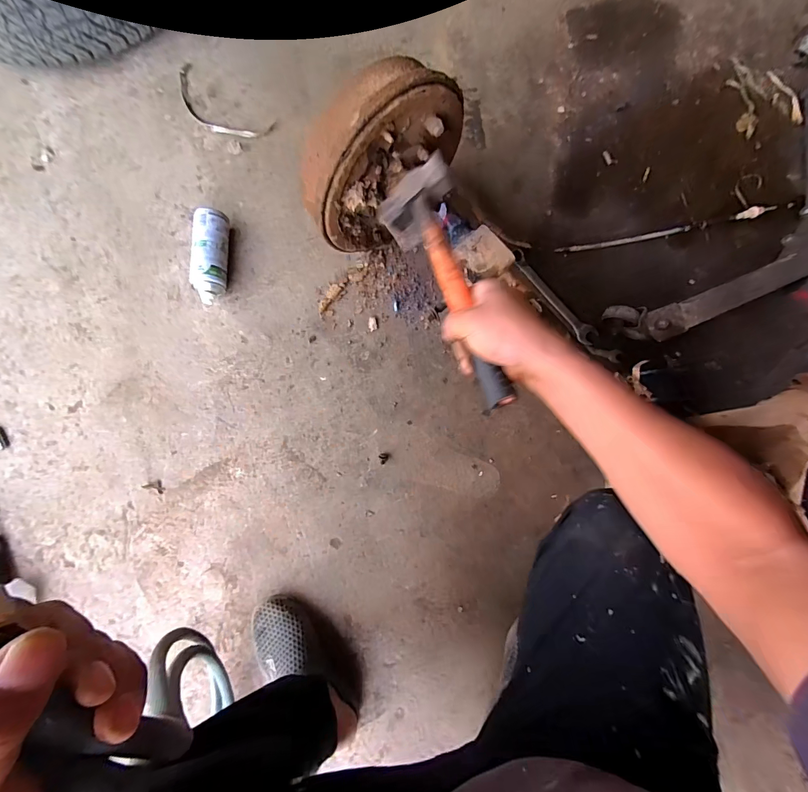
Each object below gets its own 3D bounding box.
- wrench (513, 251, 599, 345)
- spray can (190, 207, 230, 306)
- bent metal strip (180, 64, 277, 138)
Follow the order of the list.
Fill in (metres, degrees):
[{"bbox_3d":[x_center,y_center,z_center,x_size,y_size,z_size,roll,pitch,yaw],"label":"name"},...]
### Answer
[{"bbox_3d":[0.320,-0.211,0.794,0.039,0.023,0.244,-38,86,-4],"label":"wrench"},{"bbox_3d":[-0.395,-0.284,0.771,0.066,0.067,0.191,3,84,0],"label":"spray can"},{"bbox_3d":[-0.421,-0.652,0.850,0.261,0.008,0.100,35,85,3],"label":"bent metal strip"}]

